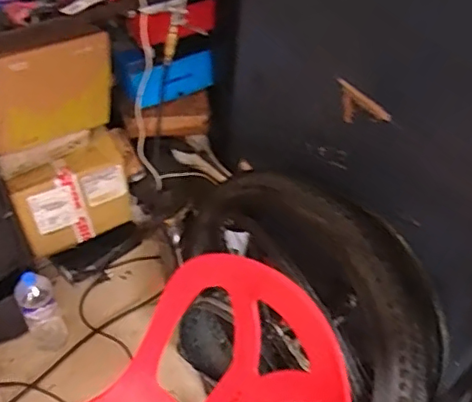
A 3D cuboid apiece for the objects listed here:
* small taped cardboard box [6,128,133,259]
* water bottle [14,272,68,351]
[{"bbox_3d":[-0.415,0.001,1.451,0.276,0.281,0.099,-24,55,-24],"label":"small taped cardboard box"},{"bbox_3d":[-0.500,0.290,1.462,0.093,0.296,0.074,-20,54,-21],"label":"water bottle"}]

